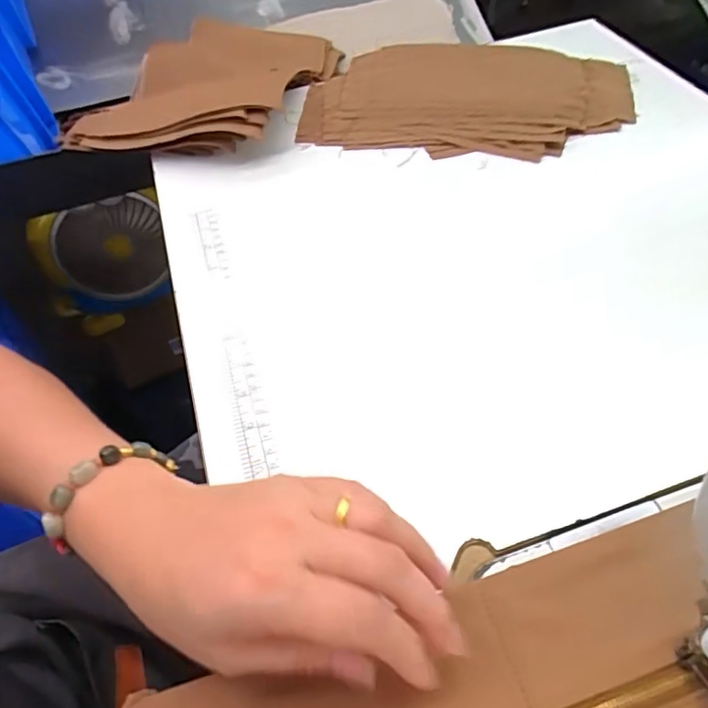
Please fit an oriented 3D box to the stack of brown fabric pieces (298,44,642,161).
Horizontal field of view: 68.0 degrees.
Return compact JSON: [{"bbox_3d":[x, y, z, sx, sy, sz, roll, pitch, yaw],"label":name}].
[{"bbox_3d":[0.111,-0.262,0.531,0.319,0.023,0.162,5,54,9],"label":"stack of brown fabric pieces"}]

